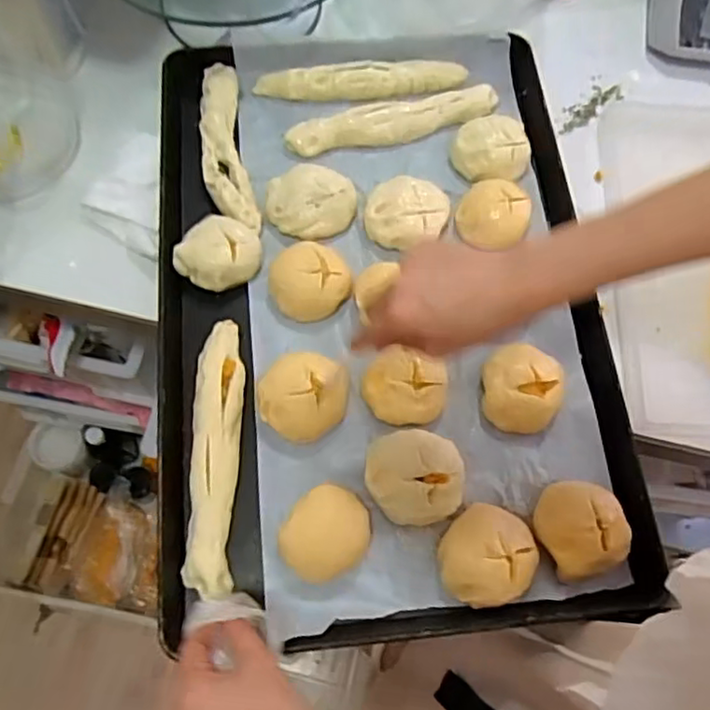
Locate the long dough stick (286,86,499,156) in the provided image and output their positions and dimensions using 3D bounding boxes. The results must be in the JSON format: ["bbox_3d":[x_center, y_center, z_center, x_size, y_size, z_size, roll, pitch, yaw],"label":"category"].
[{"bbox_3d":[0.040,-0.245,0.674,0.222,0.020,0.038,-12,69,-6],"label":"long dough stick"}]

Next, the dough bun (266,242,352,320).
[{"bbox_3d":[-0.042,-0.073,0.595,0.072,0.034,0.078,-1,68,-2],"label":"dough bun"}]

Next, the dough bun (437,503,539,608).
[{"bbox_3d":[0.106,0.158,0.514,0.070,0.036,0.078,39,72,13],"label":"dough bun"}]

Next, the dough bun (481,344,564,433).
[{"bbox_3d":[0.147,0.027,0.565,0.072,0.040,0.077,0,68,-2],"label":"dough bun"}]

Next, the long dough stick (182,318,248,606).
[{"bbox_3d":[-0.118,0.079,0.546,0.041,0.019,0.228,1,68,-1],"label":"long dough stick"}]

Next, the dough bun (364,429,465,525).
[{"bbox_3d":[0.050,0.101,0.537,0.080,0.035,0.072,1,68,-1],"label":"dough bun"}]

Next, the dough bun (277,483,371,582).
[{"bbox_3d":[-0.024,0.143,0.518,0.066,0.039,0.075,33,71,11],"label":"dough bun"}]

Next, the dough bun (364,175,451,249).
[{"bbox_3d":[0.052,-0.141,0.630,0.074,0.042,0.080,1,68,-1],"label":"dough bun"}]

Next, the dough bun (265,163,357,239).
[{"bbox_3d":[-0.042,-0.149,0.623,0.083,0.028,0.063,-10,69,-6],"label":"dough bun"}]

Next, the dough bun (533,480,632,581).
[{"bbox_3d":[0.182,0.138,0.523,0.066,0.039,0.070,1,68,-1],"label":"dough bun"}]

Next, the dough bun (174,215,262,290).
[{"bbox_3d":[-0.124,-0.095,0.602,0.072,0.027,0.068,1,68,-1],"label":"dough bun"}]

